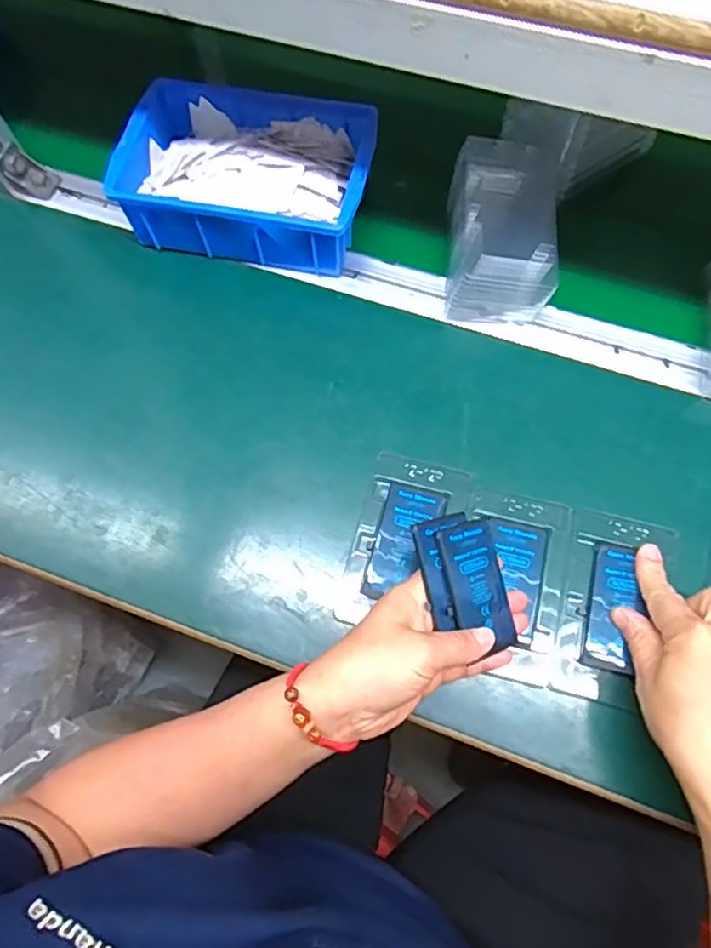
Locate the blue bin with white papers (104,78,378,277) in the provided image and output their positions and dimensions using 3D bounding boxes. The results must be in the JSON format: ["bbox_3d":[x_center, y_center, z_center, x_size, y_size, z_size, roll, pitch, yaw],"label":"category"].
[{"bbox_3d":[-0.088,-0.255,0.523,0.206,0.066,0.139,11,70,6],"label":"blue bin with white papers"}]

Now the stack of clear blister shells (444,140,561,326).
[{"bbox_3d":[0.119,-0.193,0.494,0.086,0.069,0.127,8,70,5],"label":"stack of clear blister shells"}]

